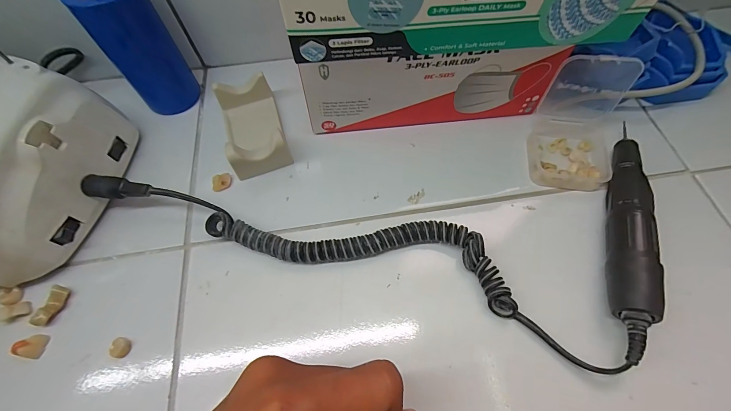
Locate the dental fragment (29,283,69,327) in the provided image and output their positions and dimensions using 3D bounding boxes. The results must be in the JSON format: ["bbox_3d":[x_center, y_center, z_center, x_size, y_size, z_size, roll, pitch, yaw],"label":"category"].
[{"bbox_3d":[-0.208,0.067,0.214,0.008,0.011,0.025,12,63,7],"label":"dental fragment"}]

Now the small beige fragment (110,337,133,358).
[{"bbox_3d":[-0.156,0.091,0.206,0.011,0.005,0.011,0,62,0],"label":"small beige fragment"}]

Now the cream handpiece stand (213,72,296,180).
[{"bbox_3d":[-0.095,-0.066,0.270,0.045,0.034,0.082,-18,64,-9],"label":"cream handpiece stand"}]

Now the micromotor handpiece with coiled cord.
[{"bbox_3d":[0.015,-0.024,0.246,0.376,0.033,0.172,16,64,9],"label":"micromotor handpiece with coiled cord"}]

